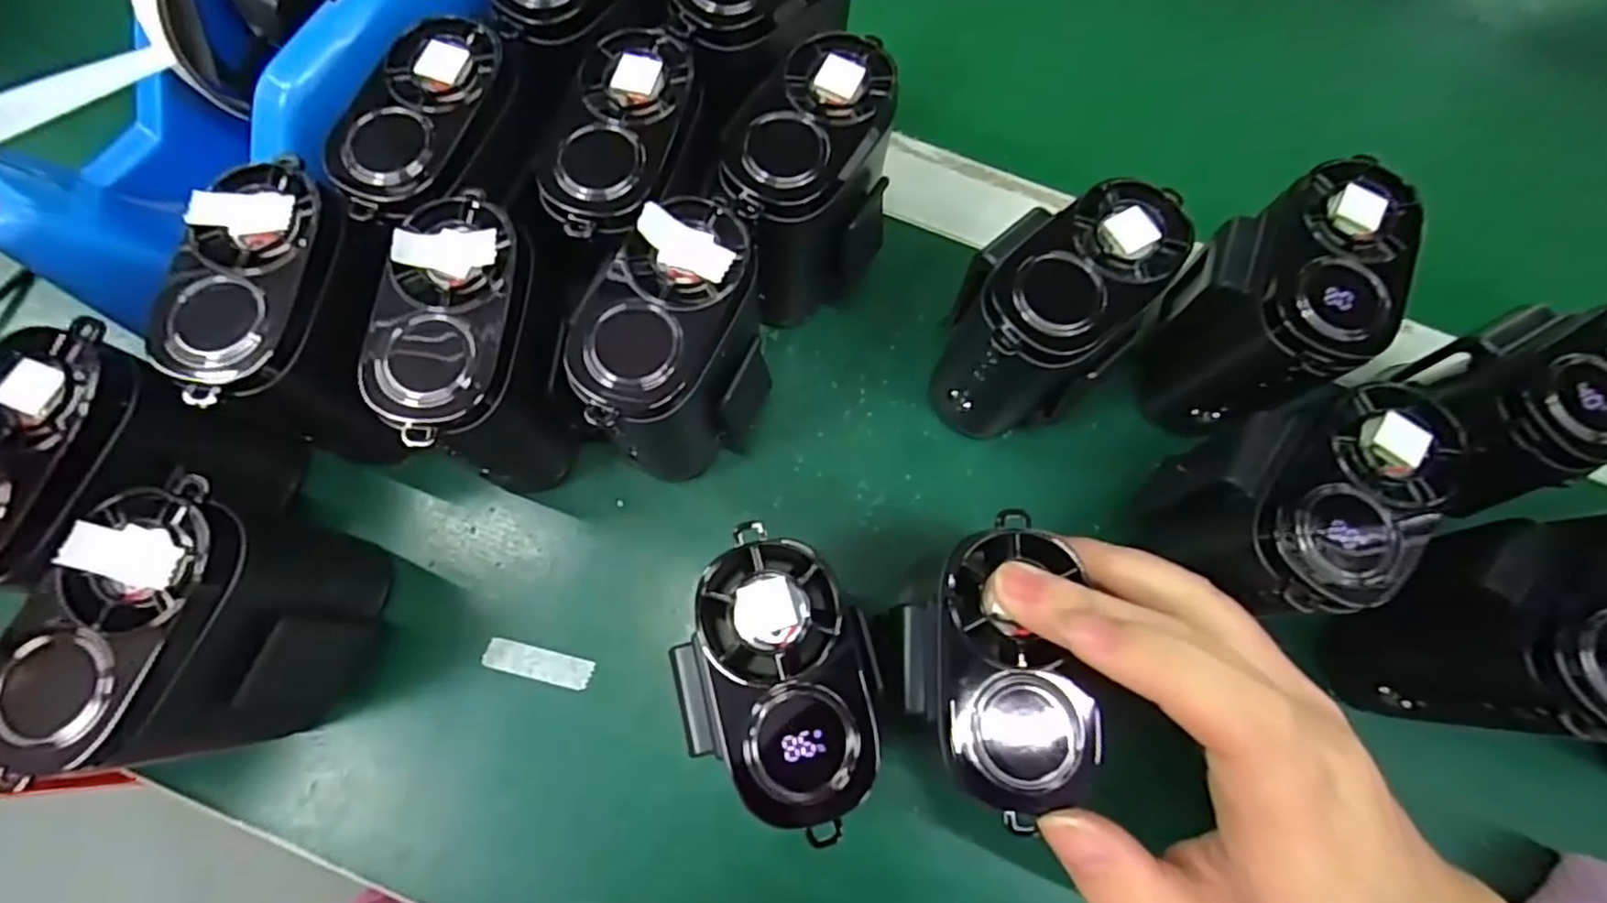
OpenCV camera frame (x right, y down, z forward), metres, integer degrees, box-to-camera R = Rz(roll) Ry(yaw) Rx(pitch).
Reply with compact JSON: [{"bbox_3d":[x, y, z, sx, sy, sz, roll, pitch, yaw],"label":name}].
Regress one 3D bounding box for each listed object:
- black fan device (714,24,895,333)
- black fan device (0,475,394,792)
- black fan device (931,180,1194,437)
[{"bbox_3d":[0.006,-0.087,0.246,0.041,0.087,0.071,27,75,6],"label":"black fan device"},{"bbox_3d":[-0.160,0.052,0.199,0.042,0.088,0.066,22,75,4],"label":"black fan device"},{"bbox_3d":[0.077,-0.040,0.236,0.047,0.085,0.073,43,77,10],"label":"black fan device"}]

